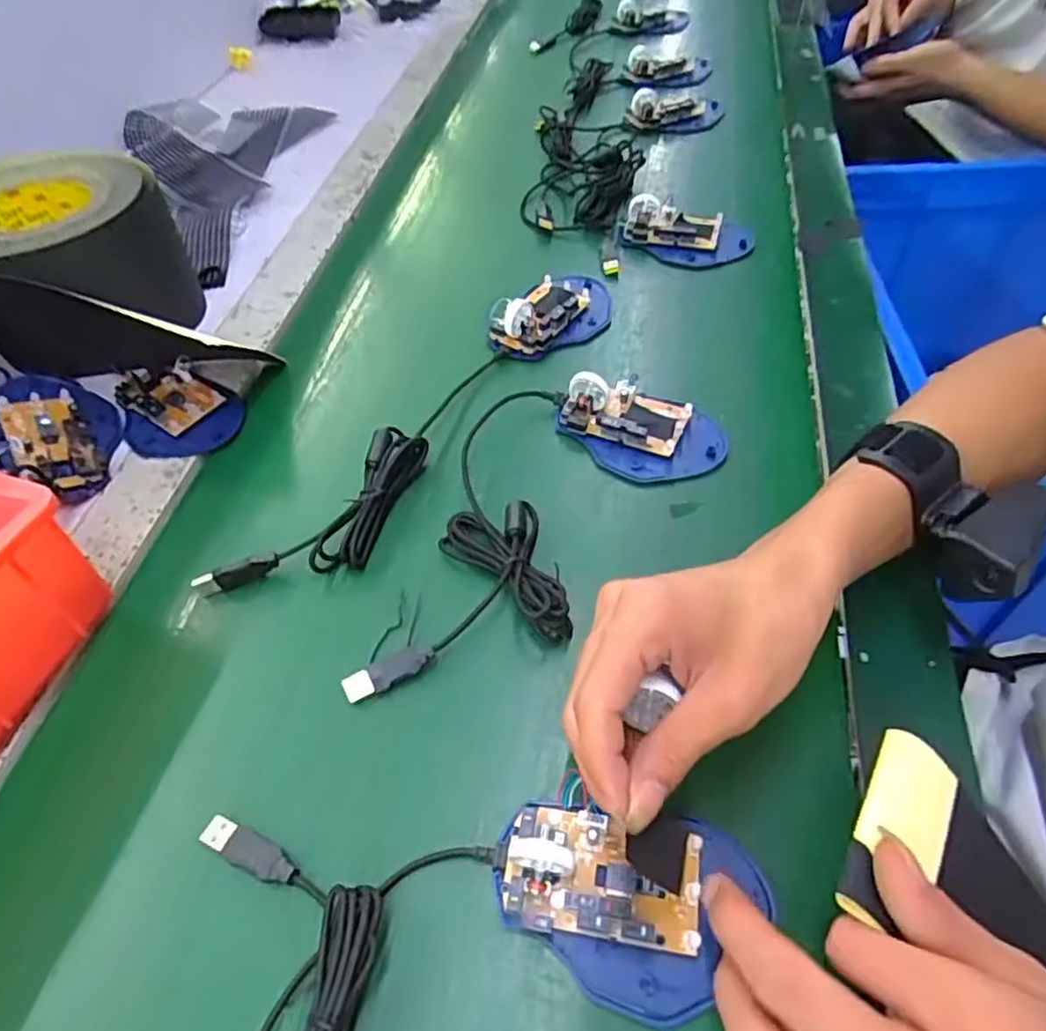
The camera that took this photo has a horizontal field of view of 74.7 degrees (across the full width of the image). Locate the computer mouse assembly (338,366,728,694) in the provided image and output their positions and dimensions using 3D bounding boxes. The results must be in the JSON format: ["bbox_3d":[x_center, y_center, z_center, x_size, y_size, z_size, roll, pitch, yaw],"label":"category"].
[{"bbox_3d":[-0.003,-0.005,0.399,0.138,0.028,0.266,33,60,26],"label":"computer mouse assembly"}]

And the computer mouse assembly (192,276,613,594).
[{"bbox_3d":[-0.053,-0.072,0.458,0.073,0.025,0.358,28,59,23],"label":"computer mouse assembly"}]

